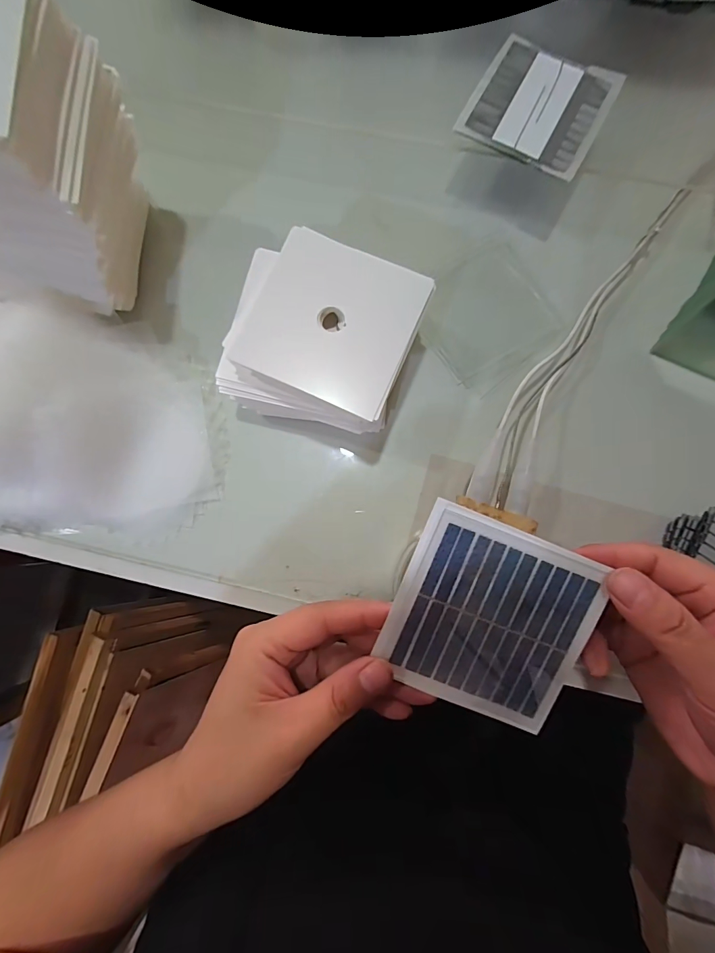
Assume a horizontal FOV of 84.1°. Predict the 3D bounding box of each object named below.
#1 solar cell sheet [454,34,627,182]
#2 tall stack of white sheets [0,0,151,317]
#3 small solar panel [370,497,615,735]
[{"bbox_3d":[0.130,-0.266,0.284,0.090,0.011,0.088,30,84,4],"label":"solar cell sheet"},{"bbox_3d":[-0.196,-0.177,0.245,0.108,0.145,0.107,4,83,1],"label":"tall stack of white sheets"},{"bbox_3d":[0.066,0.071,0.198,0.093,0.004,0.094,22,97,0],"label":"small solar panel"}]

